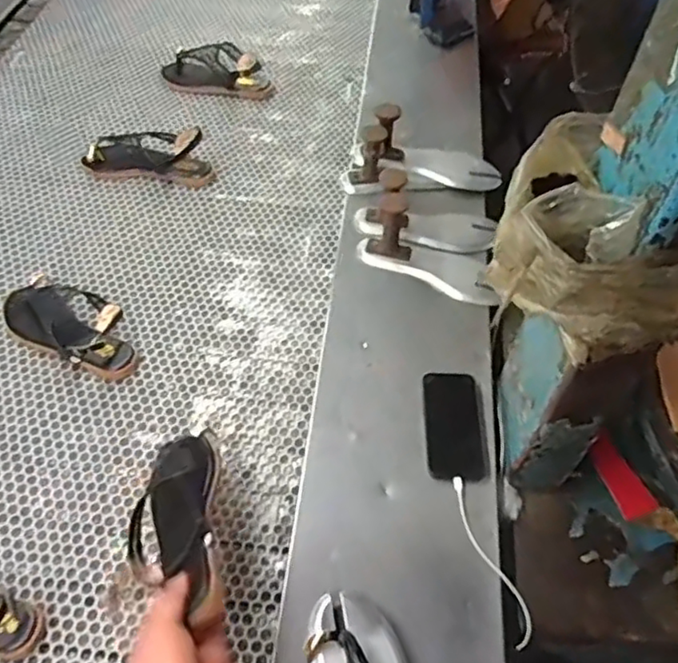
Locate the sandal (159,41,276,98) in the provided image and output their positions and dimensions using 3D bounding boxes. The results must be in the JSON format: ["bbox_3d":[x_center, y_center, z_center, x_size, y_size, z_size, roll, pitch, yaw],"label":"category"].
[{"bbox_3d":[-0.256,-0.553,1.339,0.230,0.056,0.107,4,53,1],"label":"sandal"}]

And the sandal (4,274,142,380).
[{"bbox_3d":[-0.397,-0.021,0.927,0.253,0.058,0.101,24,56,15],"label":"sandal"}]

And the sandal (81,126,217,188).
[{"bbox_3d":[-0.341,-0.321,1.159,0.224,0.060,0.089,8,53,4],"label":"sandal"}]

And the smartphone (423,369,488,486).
[{"bbox_3d":[0.149,0.122,0.825,0.074,0.008,0.149,2,61,-4],"label":"smartphone"}]

